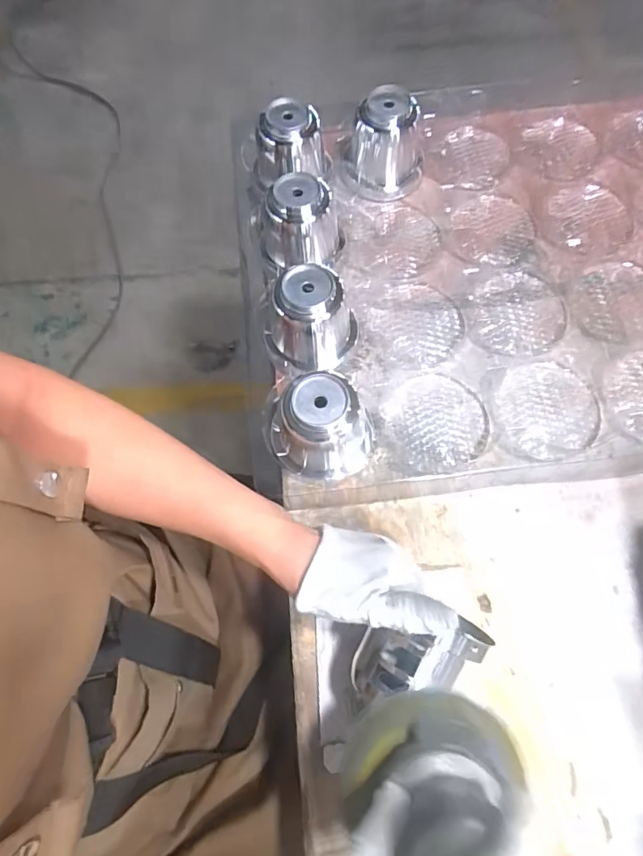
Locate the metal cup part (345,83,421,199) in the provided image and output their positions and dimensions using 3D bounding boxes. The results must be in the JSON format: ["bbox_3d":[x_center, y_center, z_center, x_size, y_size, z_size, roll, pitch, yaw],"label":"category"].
[{"bbox_3d":[0.069,-0.298,0.509,0.079,0.080,0.079,0,70,0],"label":"metal cup part"}]

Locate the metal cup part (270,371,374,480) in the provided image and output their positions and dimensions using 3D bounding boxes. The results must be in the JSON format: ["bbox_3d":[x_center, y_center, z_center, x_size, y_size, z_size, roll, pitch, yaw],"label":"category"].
[{"bbox_3d":[0.003,0.002,0.399,0.083,0.081,0.070,-24,72,-8],"label":"metal cup part"}]

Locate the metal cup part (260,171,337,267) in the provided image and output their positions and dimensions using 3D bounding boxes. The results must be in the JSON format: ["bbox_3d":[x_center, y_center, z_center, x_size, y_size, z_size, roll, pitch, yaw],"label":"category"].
[{"bbox_3d":[-0.022,-0.198,0.472,0.059,0.077,0.056,0,70,0],"label":"metal cup part"}]

